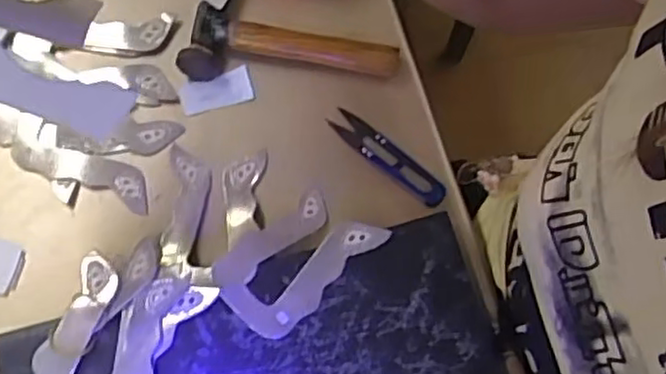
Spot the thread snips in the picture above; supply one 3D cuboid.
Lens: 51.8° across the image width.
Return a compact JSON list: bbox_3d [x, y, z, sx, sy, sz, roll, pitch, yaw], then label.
[{"bbox_3d":[0.040,-0.022,0.510,0.101,0.011,0.022,40,73,9],"label":"thread snips"}]

